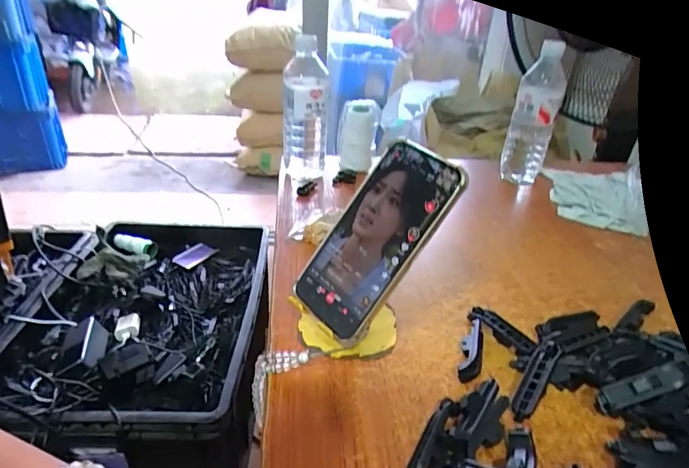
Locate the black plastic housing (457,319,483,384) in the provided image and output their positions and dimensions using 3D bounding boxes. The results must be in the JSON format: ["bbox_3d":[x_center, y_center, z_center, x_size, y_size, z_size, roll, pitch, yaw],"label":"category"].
[{"bbox_3d":[0.112,0.103,0.381,0.018,0.017,0.070,13,30,17],"label":"black plastic housing"}]

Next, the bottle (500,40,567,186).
[{"bbox_3d":[0.323,-0.199,0.739,0.071,0.226,0.067,16,31,22],"label":"bottle"}]

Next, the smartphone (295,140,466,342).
[{"bbox_3d":[0.026,0.003,0.363,0.079,0.168,0.008,36,4,37],"label":"smartphone"}]

